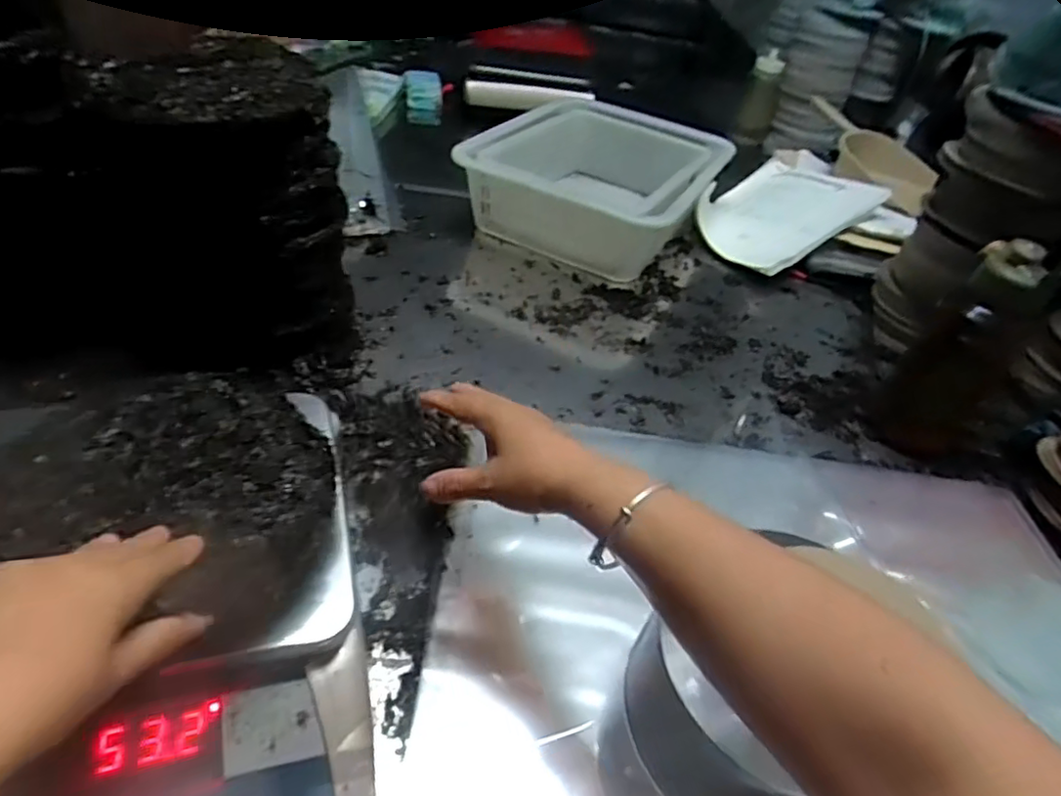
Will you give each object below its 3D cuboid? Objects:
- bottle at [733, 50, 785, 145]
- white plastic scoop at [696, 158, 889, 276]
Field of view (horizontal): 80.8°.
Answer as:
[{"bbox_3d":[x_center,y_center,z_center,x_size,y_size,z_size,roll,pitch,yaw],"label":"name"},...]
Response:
[{"bbox_3d":[0.531,-0.686,1.445,0.079,0.179,0.086,19,43,12],"label":"bottle"},{"bbox_3d":[0.412,-0.332,1.091,0.286,0.042,0.275,-30,37,-10],"label":"white plastic scoop"}]

